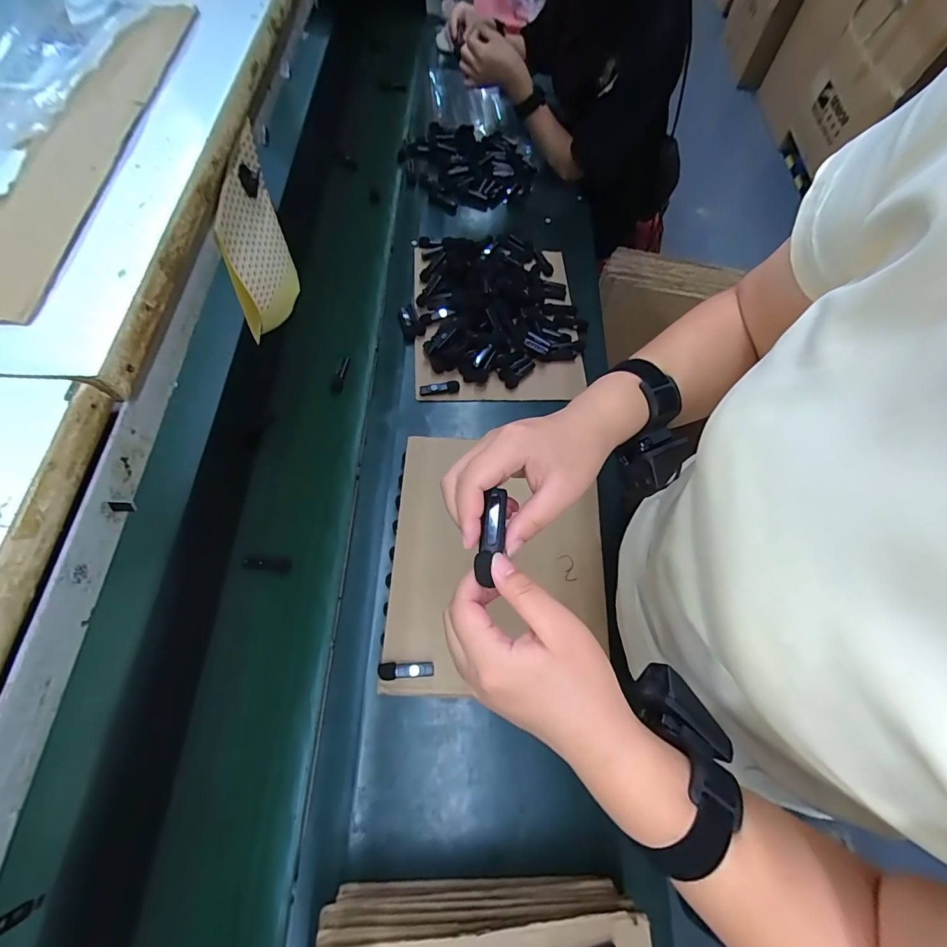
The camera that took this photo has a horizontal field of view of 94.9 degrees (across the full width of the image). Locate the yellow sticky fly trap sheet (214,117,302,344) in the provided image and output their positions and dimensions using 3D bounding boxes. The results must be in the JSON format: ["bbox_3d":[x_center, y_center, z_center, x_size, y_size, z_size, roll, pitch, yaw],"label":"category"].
[{"bbox_3d":[-0.166,-0.171,0.334,0.021,0.118,0.095,5,66,0],"label":"yellow sticky fly trap sheet"}]

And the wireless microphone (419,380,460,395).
[{"bbox_3d":[-0.056,-0.140,0.716,0.064,0.019,0.015,-9,67,-6],"label":"wireless microphone"}]

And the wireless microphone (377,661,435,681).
[{"bbox_3d":[-0.082,0.238,0.526,0.066,0.018,0.019,-4,67,-4],"label":"wireless microphone"}]

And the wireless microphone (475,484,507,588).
[{"bbox_3d":[0.012,0.037,0.277,0.017,0.014,0.061,11,64,3],"label":"wireless microphone"}]

